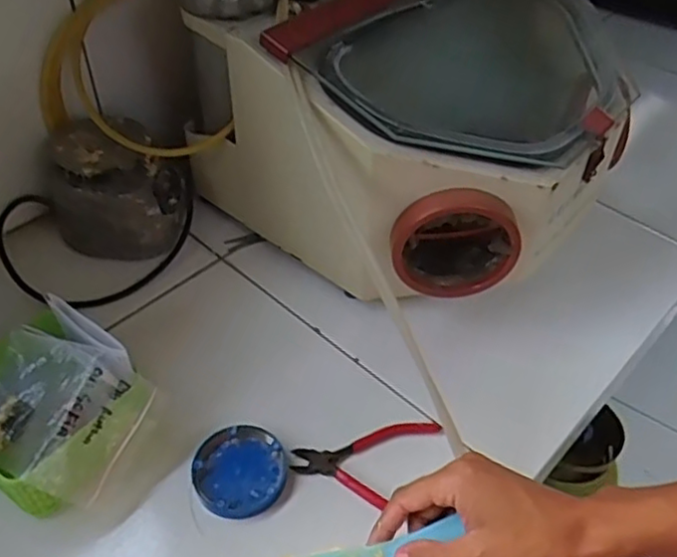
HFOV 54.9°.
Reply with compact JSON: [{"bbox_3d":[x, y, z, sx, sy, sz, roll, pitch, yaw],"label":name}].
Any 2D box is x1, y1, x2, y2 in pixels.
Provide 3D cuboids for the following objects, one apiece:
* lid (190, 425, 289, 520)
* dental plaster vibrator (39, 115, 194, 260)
[{"bbox_3d":[-0.083,0.163,0.555,0.076,0.011,0.079,1,45,-1],"label":"lid"},{"bbox_3d":[-0.245,-0.100,0.735,0.158,0.116,0.136,-17,48,-18],"label":"dental plaster vibrator"}]

